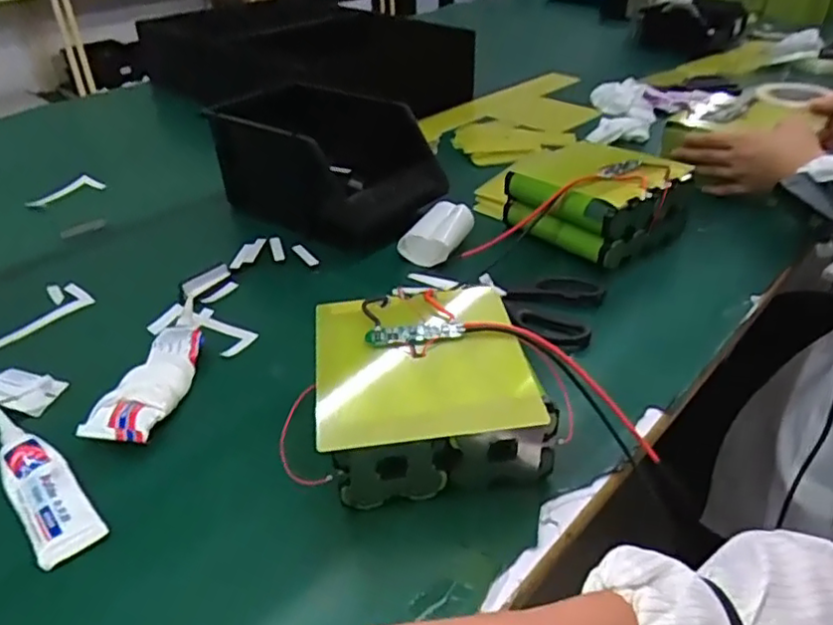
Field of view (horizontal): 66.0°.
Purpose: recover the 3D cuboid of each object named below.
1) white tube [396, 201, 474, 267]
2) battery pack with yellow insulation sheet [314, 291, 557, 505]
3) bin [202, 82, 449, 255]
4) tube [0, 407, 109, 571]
[{"bbox_3d":[0.025,-0.083,0.680,0.058,0.043,0.076,24,42,33],"label":"white tube"},{"bbox_3d":[0.007,0.054,0.440,0.146,0.078,0.145,-5,35,-5],"label":"battery pack with yellow insulation sheet"},{"bbox_3d":[-0.103,-0.169,0.741,0.220,0.129,0.160,26,43,34],"label":"bin"},{"bbox_3d":[-0.254,0.109,0.426,0.037,0.012,0.147,-29,43,-34],"label":"tube"}]

